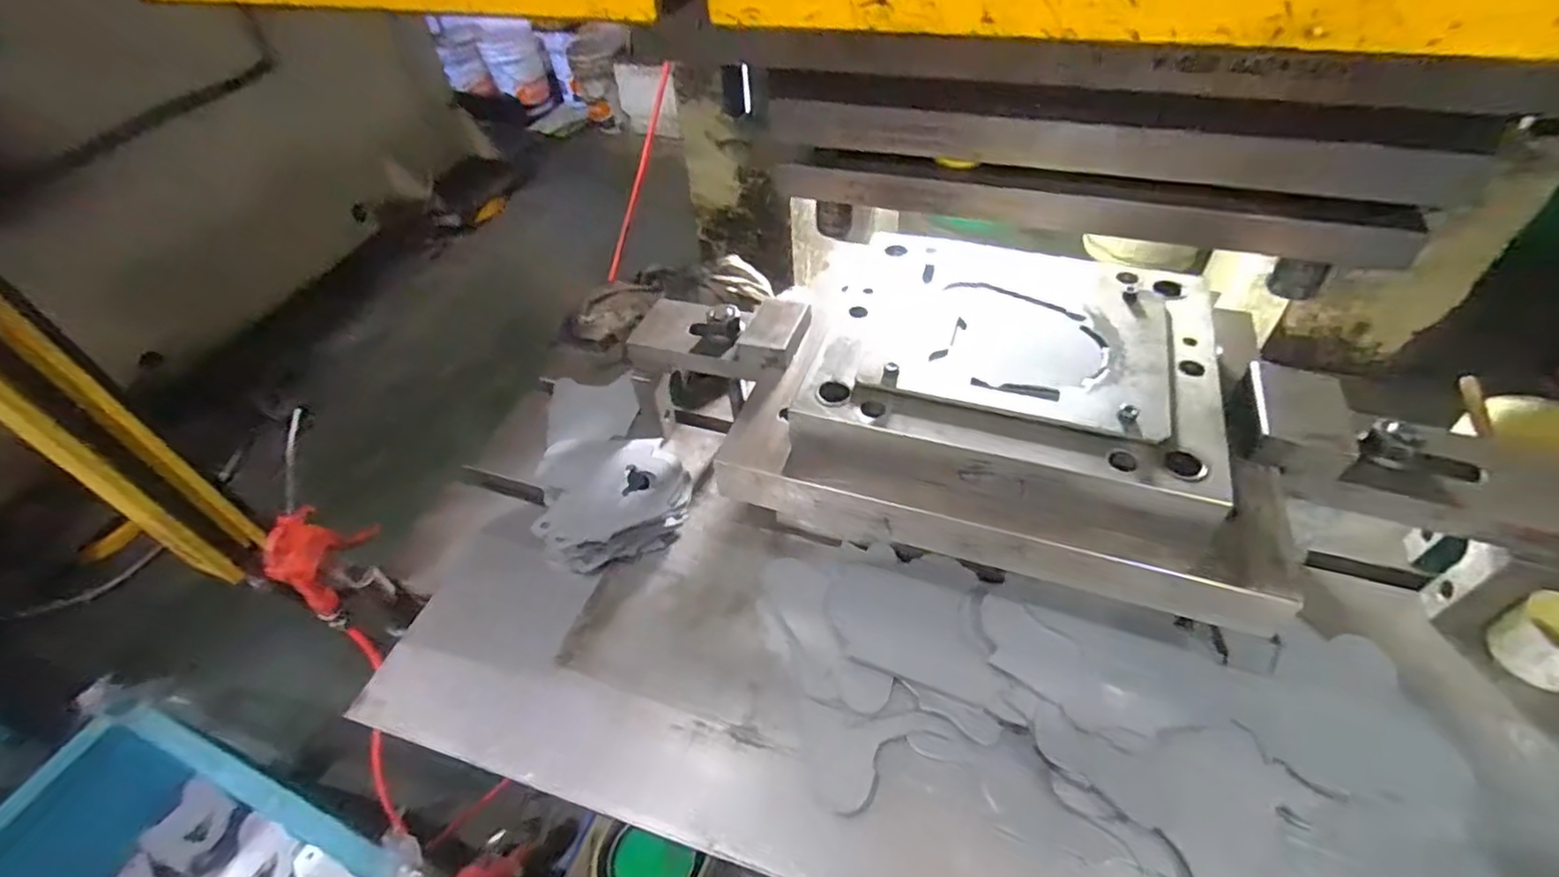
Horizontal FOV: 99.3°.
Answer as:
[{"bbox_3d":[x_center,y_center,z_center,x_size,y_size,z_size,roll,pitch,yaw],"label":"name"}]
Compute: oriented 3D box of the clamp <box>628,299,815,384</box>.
[{"bbox_3d":[-0.066,-0.103,0.686,0.186,0.060,0.093,12,48,15],"label":"clamp"}]

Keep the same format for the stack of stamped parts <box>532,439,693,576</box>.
[{"bbox_3d":[-0.175,0.058,0.706,0.154,0.048,0.157,-14,47,-9],"label":"stack of stamped parts"}]

